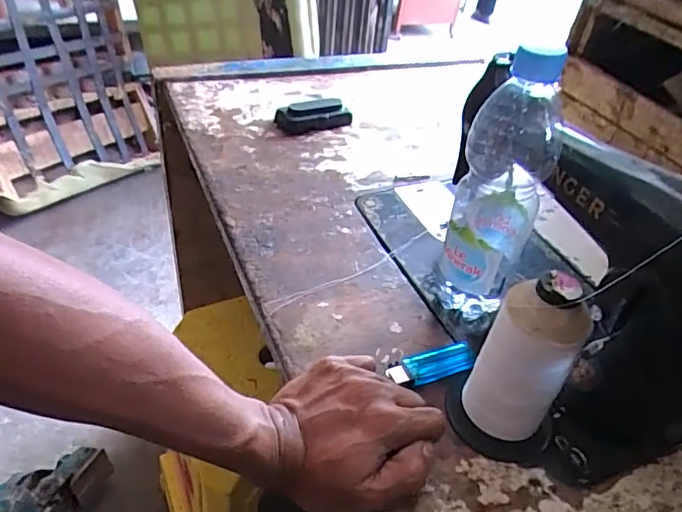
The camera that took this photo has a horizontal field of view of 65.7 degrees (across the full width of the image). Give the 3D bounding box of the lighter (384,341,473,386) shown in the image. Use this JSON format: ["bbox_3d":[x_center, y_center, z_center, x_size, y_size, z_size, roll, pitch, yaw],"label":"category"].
[{"bbox_3d":[0.077,0.091,0.438,0.076,0.015,0.022,-13,44,-23],"label":"lighter"}]

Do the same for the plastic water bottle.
[{"bbox_3d":[0.130,-0.048,0.439,0.064,0.234,0.076,20,42,15],"label":"plastic water bottle"}]

